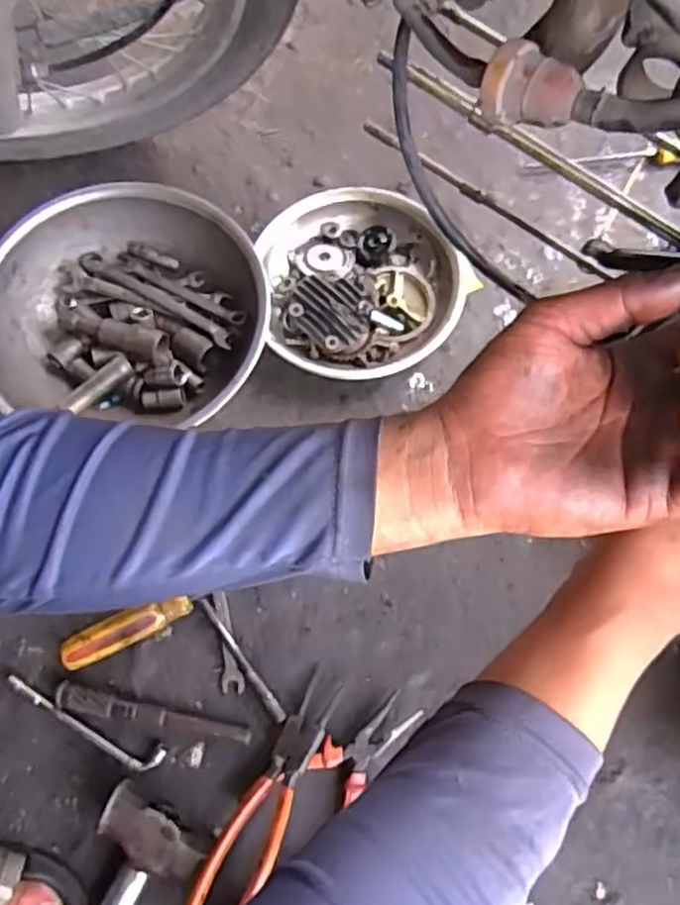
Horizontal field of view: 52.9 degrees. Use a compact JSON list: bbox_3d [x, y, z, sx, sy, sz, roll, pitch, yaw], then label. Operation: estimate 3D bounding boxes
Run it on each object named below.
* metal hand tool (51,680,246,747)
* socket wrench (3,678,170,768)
[{"bbox_3d":[-0.160,0.224,0.577,0.169,0.012,0.021,12,73,5],"label":"metal hand tool"},{"bbox_3d":[-0.219,0.230,0.576,0.152,0.007,0.022,22,74,8],"label":"socket wrench"}]

